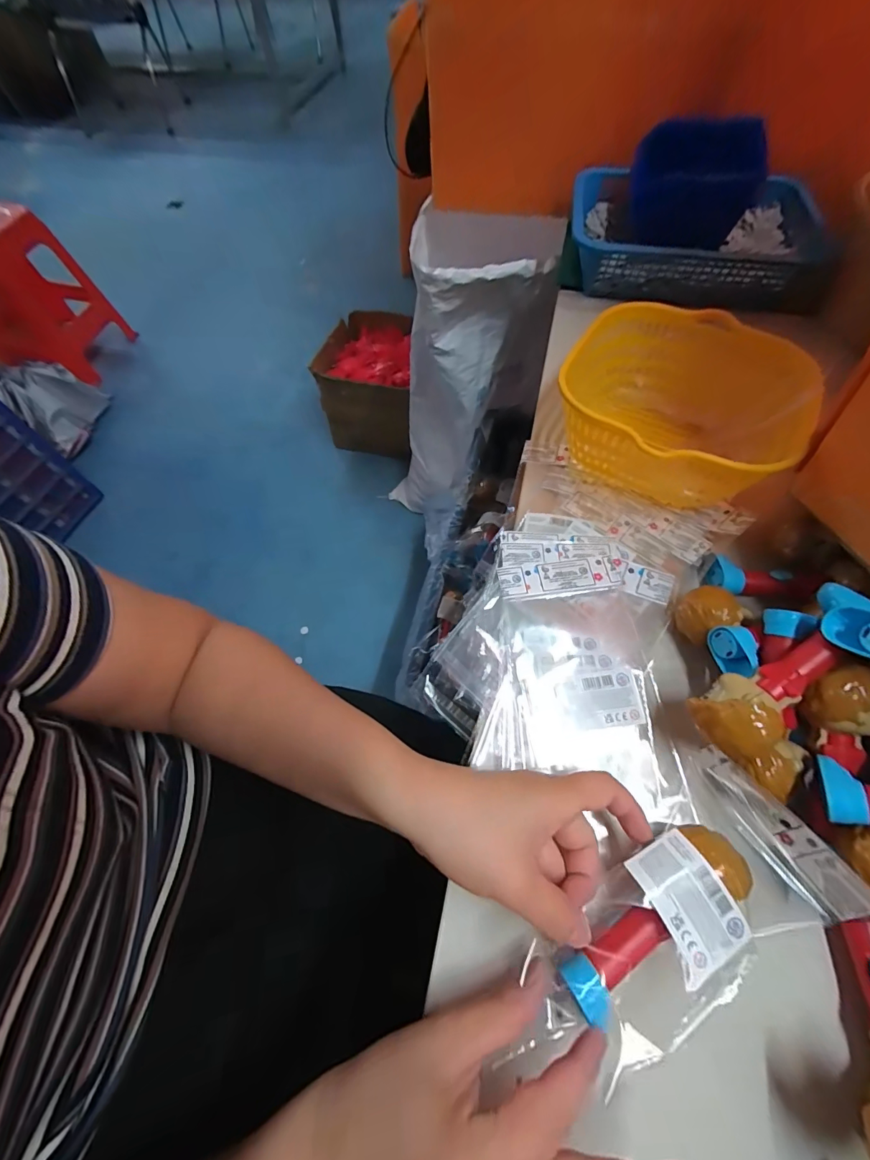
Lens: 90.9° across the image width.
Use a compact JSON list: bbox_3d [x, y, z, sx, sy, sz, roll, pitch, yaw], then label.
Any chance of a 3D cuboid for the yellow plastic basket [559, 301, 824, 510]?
[{"bbox_3d":[0.208,-0.153,0.387,0.180,0.082,0.191,29,67,16],"label":"yellow plastic basket"}]

